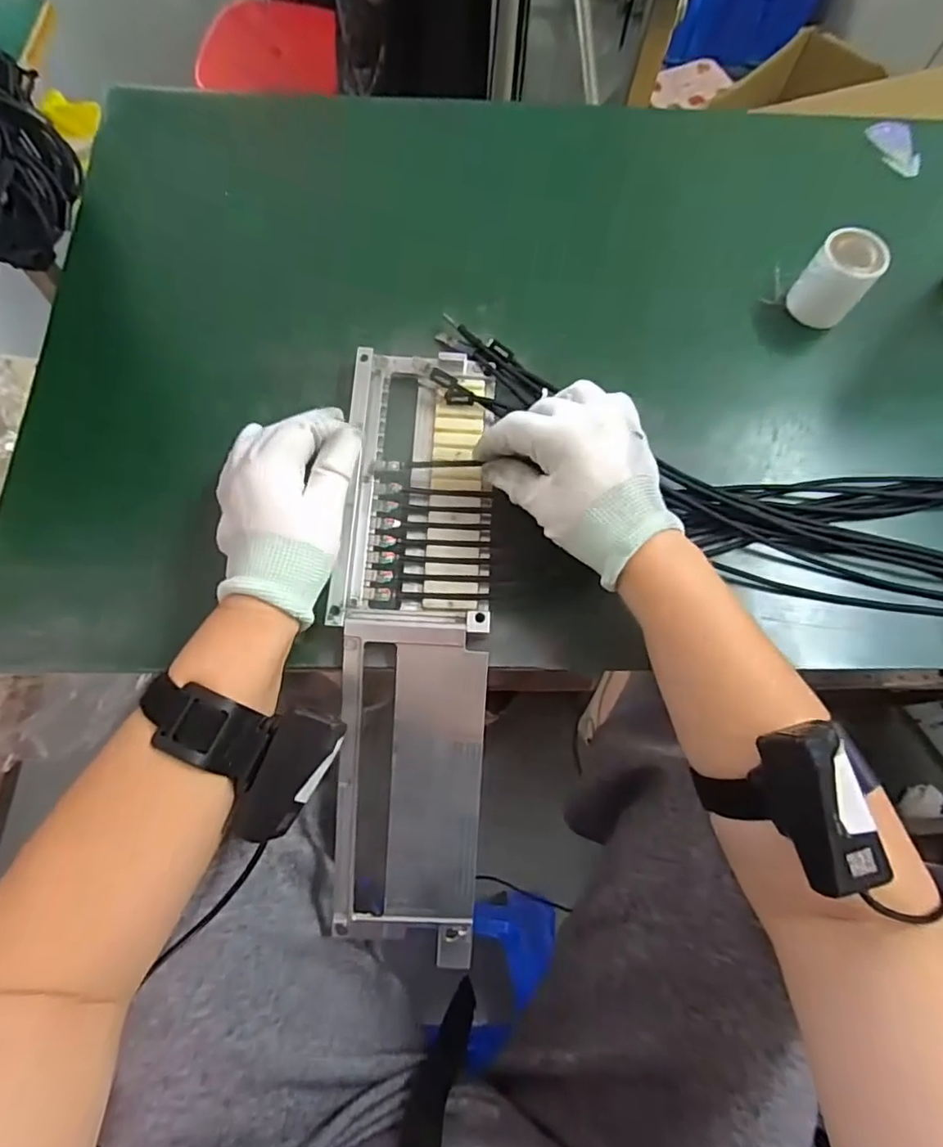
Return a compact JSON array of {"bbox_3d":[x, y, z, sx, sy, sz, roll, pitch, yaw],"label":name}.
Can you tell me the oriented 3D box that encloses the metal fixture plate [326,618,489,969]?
[{"bbox_3d":[-0.039,0.135,0.362,0.089,0.006,0.207,2,95,-2],"label":"metal fixture plate"}]

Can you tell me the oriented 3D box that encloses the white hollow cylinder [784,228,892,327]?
[{"bbox_3d":[0.275,-0.222,0.444,0.048,0.061,0.038,37,74,10],"label":"white hollow cylinder"}]

